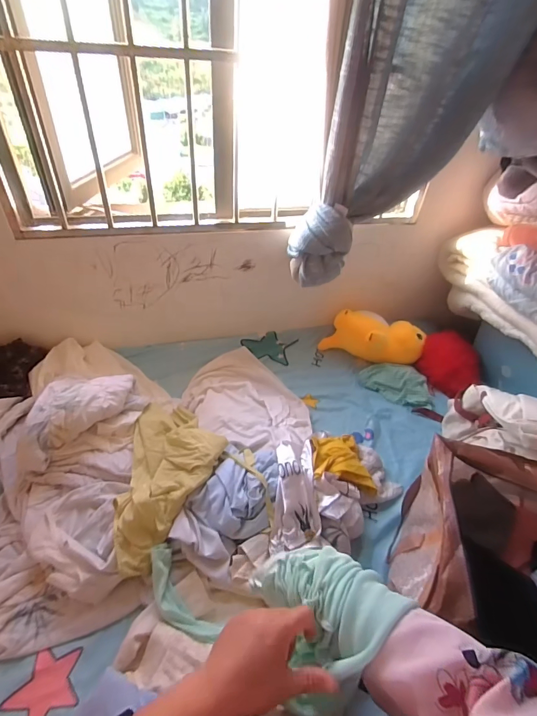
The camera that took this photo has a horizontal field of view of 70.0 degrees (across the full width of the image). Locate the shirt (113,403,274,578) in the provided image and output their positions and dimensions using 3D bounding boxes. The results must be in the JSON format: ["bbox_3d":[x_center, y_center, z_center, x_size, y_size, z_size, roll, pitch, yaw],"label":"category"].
[{"bbox_3d":[-0.217,0.247,0.963,0.340,0.090,0.438,-10,45,-17],"label":"shirt"}]

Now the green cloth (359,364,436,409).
[{"bbox_3d":[0.422,0.076,1.243,0.236,0.085,0.141,23,45,18],"label":"green cloth"}]

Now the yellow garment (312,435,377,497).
[{"bbox_3d":[0.194,0.273,1.027,0.169,0.097,0.171,4,43,-3],"label":"yellow garment"}]

